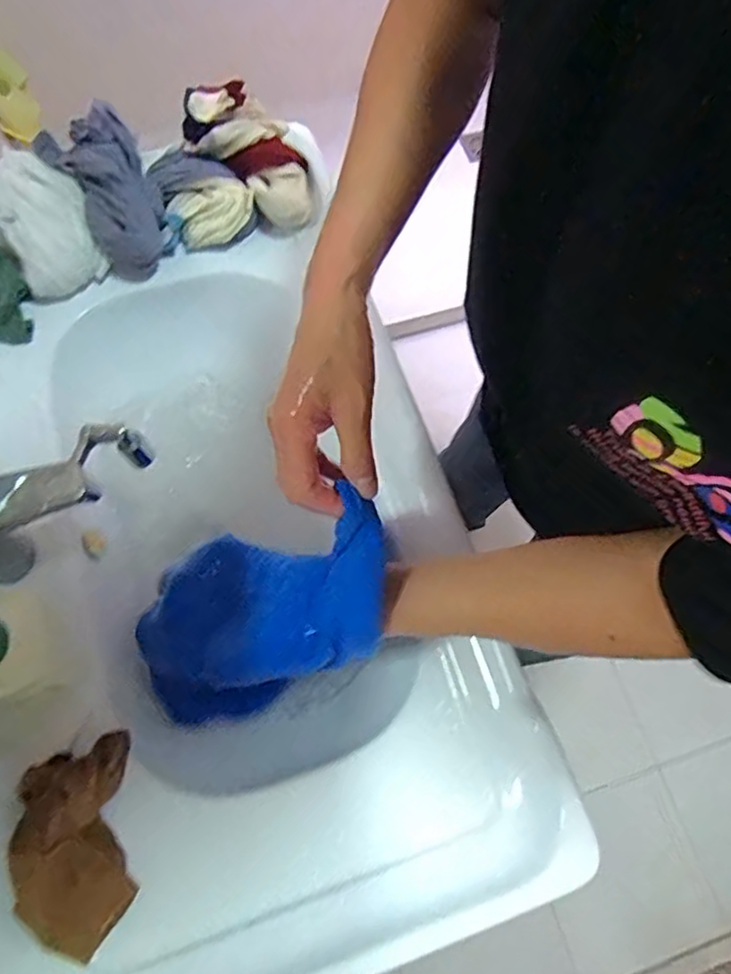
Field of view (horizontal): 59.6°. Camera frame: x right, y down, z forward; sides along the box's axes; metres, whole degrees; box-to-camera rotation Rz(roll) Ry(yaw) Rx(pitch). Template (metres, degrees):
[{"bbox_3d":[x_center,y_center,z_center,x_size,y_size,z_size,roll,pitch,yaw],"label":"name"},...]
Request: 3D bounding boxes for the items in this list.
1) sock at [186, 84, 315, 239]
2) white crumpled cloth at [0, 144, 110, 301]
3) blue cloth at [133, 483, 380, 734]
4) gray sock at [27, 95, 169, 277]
[{"bbox_3d":[-0.121,-0.362,0.691,0.162,0.050,0.083,44,71,-22],"label":"sock"},{"bbox_3d":[-0.329,-0.269,0.663,0.089,0.082,0.101,-27,74,-11],"label":"white crumpled cloth"},{"bbox_3d":[-0.095,0.104,0.523,0.316,0.048,0.148,-26,66,36],"label":"blue cloth"},{"bbox_3d":[-0.271,-0.308,0.674,0.091,0.037,0.167,-24,100,-10],"label":"gray sock"}]

